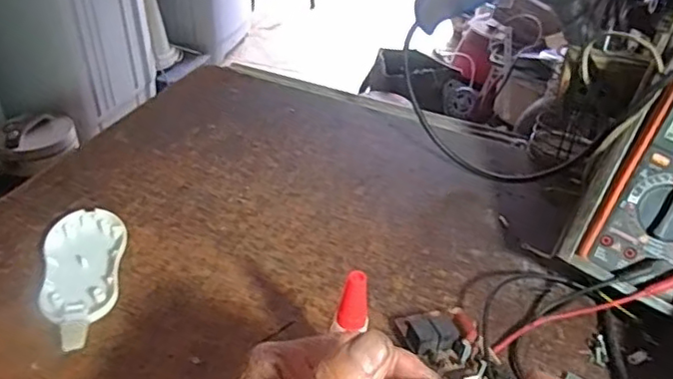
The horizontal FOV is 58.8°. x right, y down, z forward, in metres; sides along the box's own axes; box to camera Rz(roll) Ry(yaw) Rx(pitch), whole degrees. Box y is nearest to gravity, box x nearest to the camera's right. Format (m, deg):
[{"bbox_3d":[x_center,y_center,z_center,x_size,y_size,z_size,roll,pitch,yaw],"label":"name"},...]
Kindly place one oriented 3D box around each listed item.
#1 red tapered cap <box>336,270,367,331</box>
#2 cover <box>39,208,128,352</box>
[{"bbox_3d":[0.010,0.063,0.359,0.018,0.035,0.016,4,18,-7],"label":"red tapered cap"},{"bbox_3d":[-0.196,0.064,0.459,0.057,0.016,0.138,-3,37,-9],"label":"cover"}]

